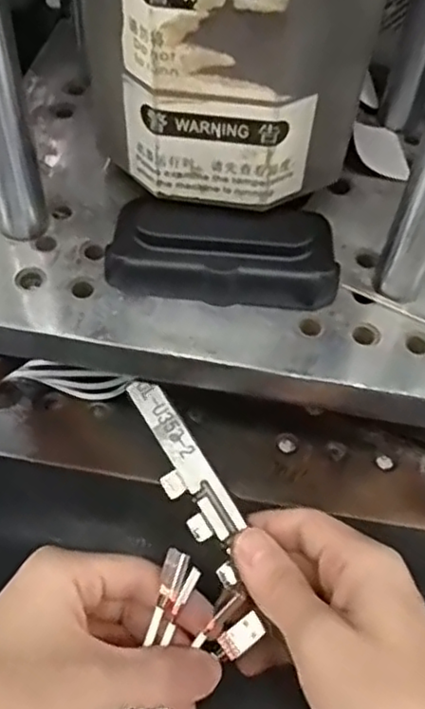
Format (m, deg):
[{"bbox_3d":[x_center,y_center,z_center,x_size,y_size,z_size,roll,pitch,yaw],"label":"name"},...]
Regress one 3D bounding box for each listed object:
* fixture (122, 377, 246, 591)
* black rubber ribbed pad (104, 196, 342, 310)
[{"bbox_3d":[-0.011,0.058,0.315,0.023,0.013,0.100,-25,80,-21],"label":"fixture"},{"bbox_3d":[0.005,-0.047,0.310,0.104,0.028,0.040,-1,53,-4],"label":"black rubber ribbed pad"}]

